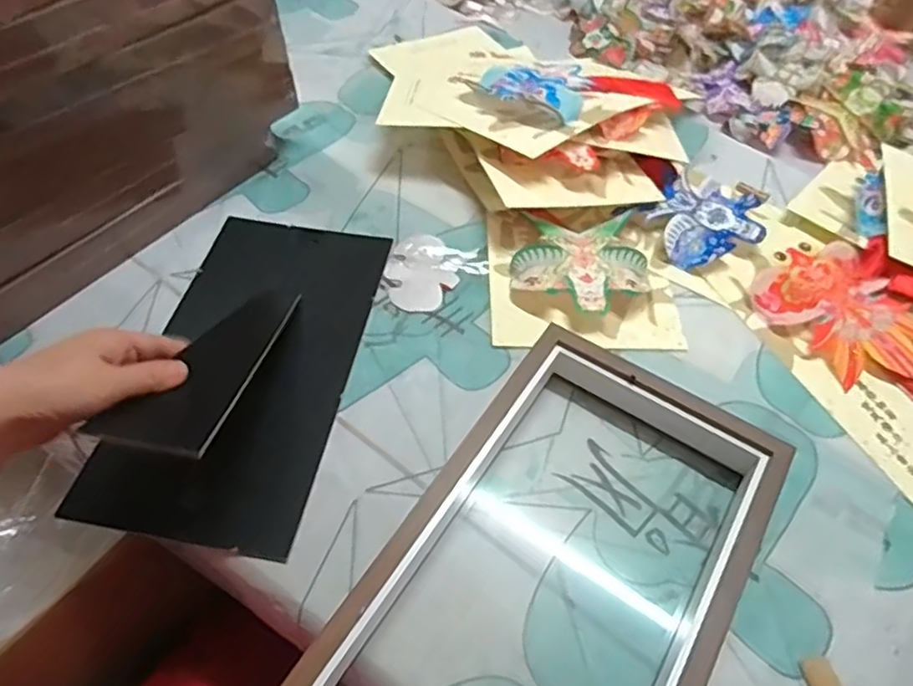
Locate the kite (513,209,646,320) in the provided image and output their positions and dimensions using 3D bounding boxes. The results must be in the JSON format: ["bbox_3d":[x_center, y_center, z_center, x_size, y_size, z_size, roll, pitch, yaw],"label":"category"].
[{"bbox_3d":[0.121,-0.080,0.594,0.121,0.022,0.130,15,55,10],"label":"kite"}]

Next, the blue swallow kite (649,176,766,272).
[{"bbox_3d":[0.252,-0.120,0.632,0.102,0.021,0.111,26,57,17],"label":"blue swallow kite"}]

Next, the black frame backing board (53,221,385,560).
[{"bbox_3d":[-0.173,-0.008,0.514,0.170,0.094,0.319,6,46,4],"label":"black frame backing board"}]

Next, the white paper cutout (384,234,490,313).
[{"bbox_3d":[-0.028,-0.071,0.598,0.096,0.006,0.081,-36,62,-25],"label":"white paper cutout"}]

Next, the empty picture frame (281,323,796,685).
[{"bbox_3d":[0.063,0.157,0.406,0.198,0.051,0.351,29,59,19],"label":"empty picture frame"}]

